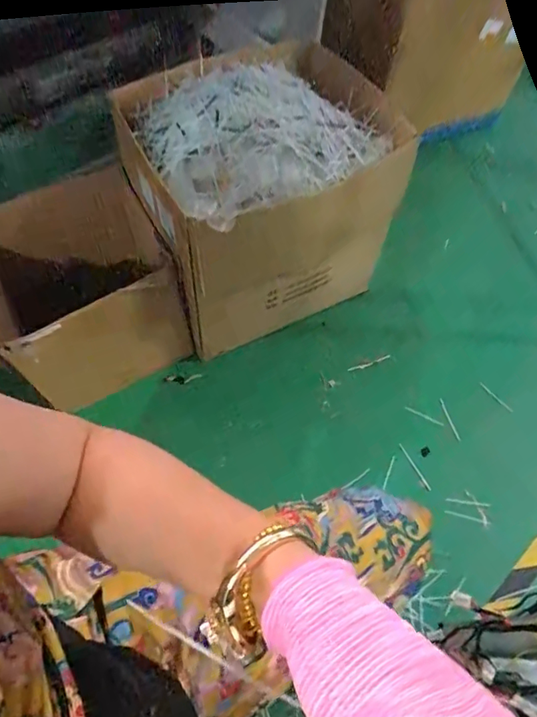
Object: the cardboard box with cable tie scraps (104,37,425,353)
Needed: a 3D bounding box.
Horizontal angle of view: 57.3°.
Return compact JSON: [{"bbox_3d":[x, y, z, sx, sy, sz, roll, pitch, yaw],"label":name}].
[{"bbox_3d":[-0.021,-0.353,1.139,0.528,0.489,0.453,-23,65,-16],"label":"cardboard box with cable tie scraps"}]

